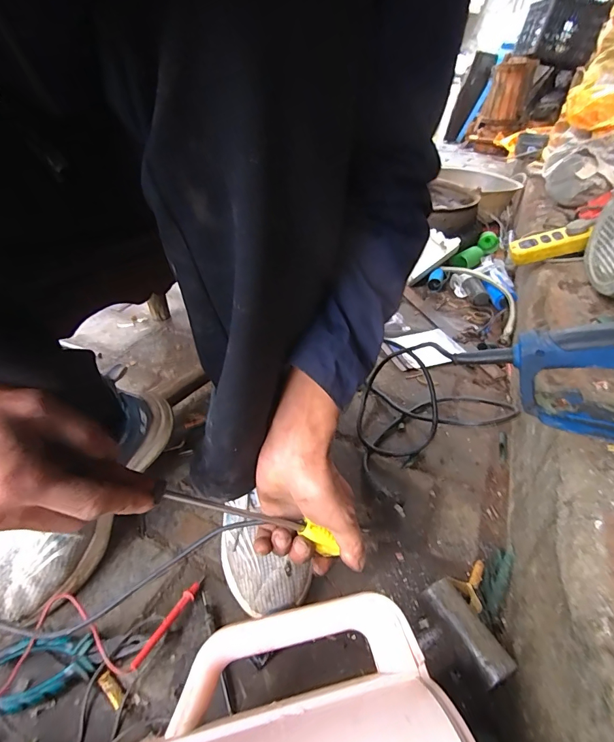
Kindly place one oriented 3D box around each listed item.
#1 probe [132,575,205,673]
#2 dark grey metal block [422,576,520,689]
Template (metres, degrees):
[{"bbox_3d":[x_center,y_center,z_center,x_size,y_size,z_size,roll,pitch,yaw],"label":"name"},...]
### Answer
[{"bbox_3d":[-0.134,0.242,0.388,0.011,0.009,0.101,18,27,18],"label":"probe"},{"bbox_3d":[0.151,0.255,0.383,0.031,0.038,0.088,-14,41,-22],"label":"dark grey metal block"}]

